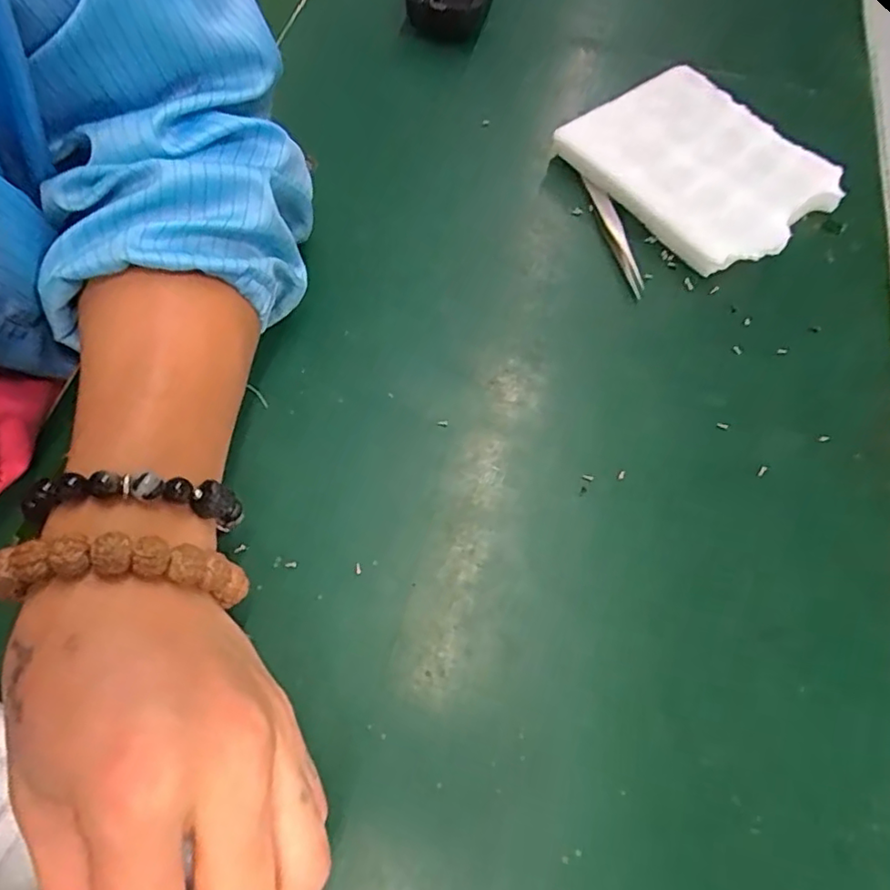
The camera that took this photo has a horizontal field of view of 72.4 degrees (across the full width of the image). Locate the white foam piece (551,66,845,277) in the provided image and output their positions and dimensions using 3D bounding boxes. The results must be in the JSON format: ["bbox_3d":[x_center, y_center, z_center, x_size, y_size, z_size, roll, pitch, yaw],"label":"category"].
[{"bbox_3d":[0.155,-0.167,0.352,0.127,0.020,0.127,-33,69,-16],"label":"white foam piece"}]

